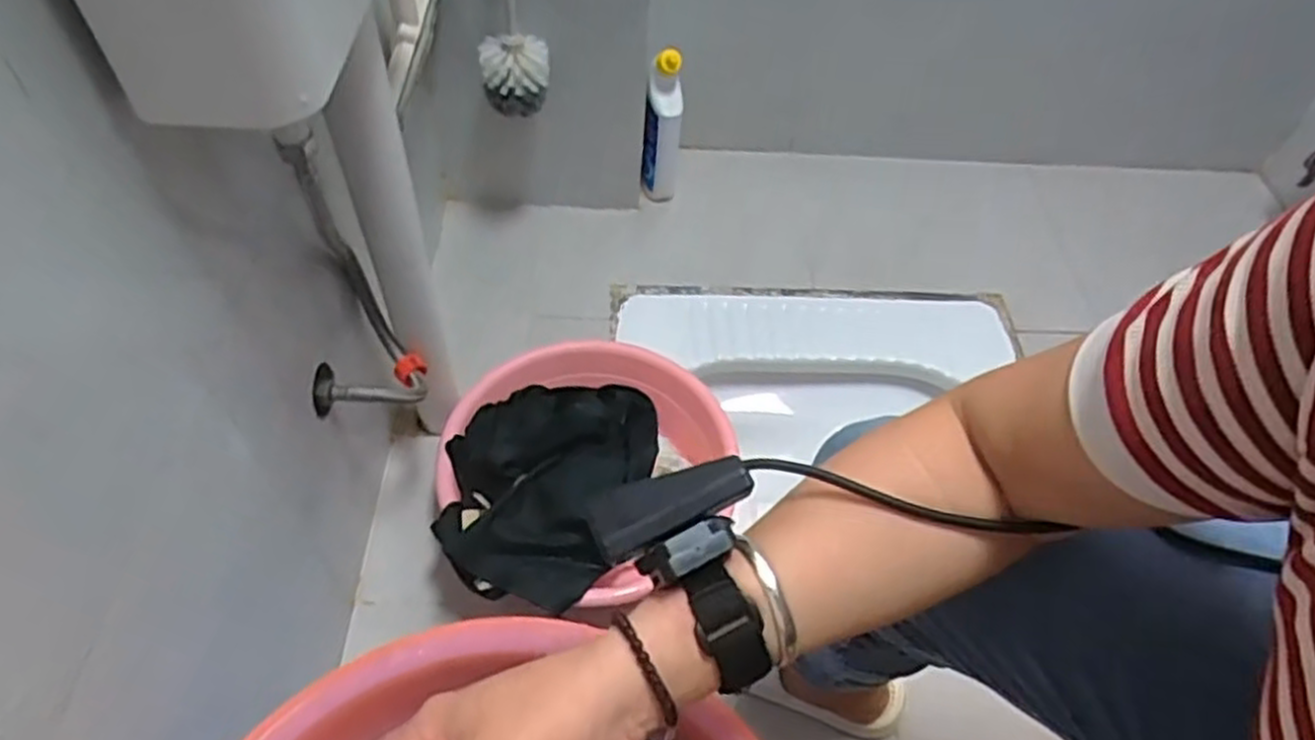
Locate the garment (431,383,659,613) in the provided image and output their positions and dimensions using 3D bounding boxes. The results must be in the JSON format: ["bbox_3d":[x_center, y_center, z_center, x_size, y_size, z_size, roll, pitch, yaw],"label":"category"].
[{"bbox_3d":[-0.112,0.095,0.790,0.205,0.082,0.267,19,53,10],"label":"garment"}]

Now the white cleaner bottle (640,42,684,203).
[{"bbox_3d":[0.007,-0.350,1.144,0.055,0.229,0.049,6,52,-1],"label":"white cleaner bottle"}]

